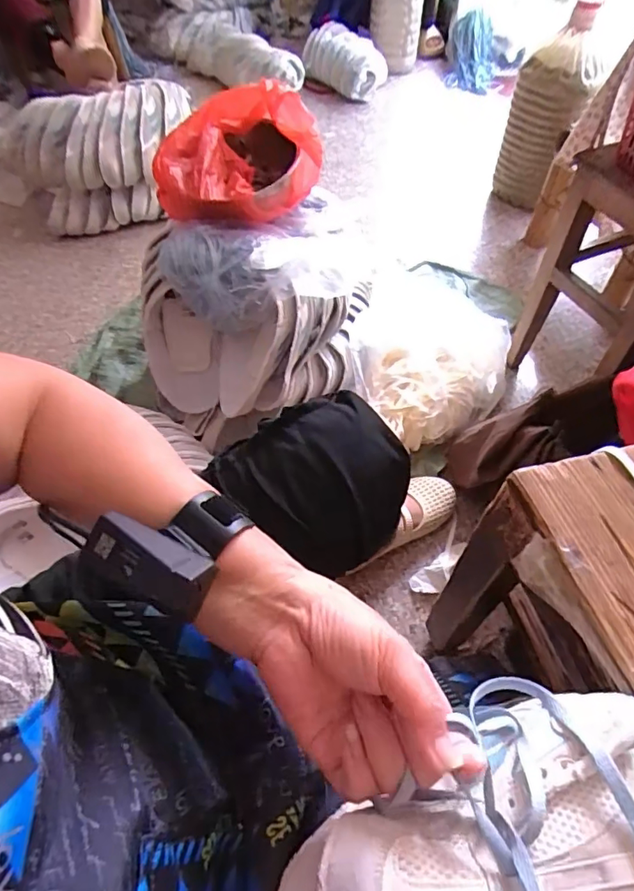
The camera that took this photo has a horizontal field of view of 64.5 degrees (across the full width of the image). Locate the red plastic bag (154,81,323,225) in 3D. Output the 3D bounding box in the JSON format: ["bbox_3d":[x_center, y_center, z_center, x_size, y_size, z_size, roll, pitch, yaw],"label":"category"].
[{"bbox_3d":[-0.124,-0.450,0.779,0.181,0.123,0.232,29,63,20],"label":"red plastic bag"}]

